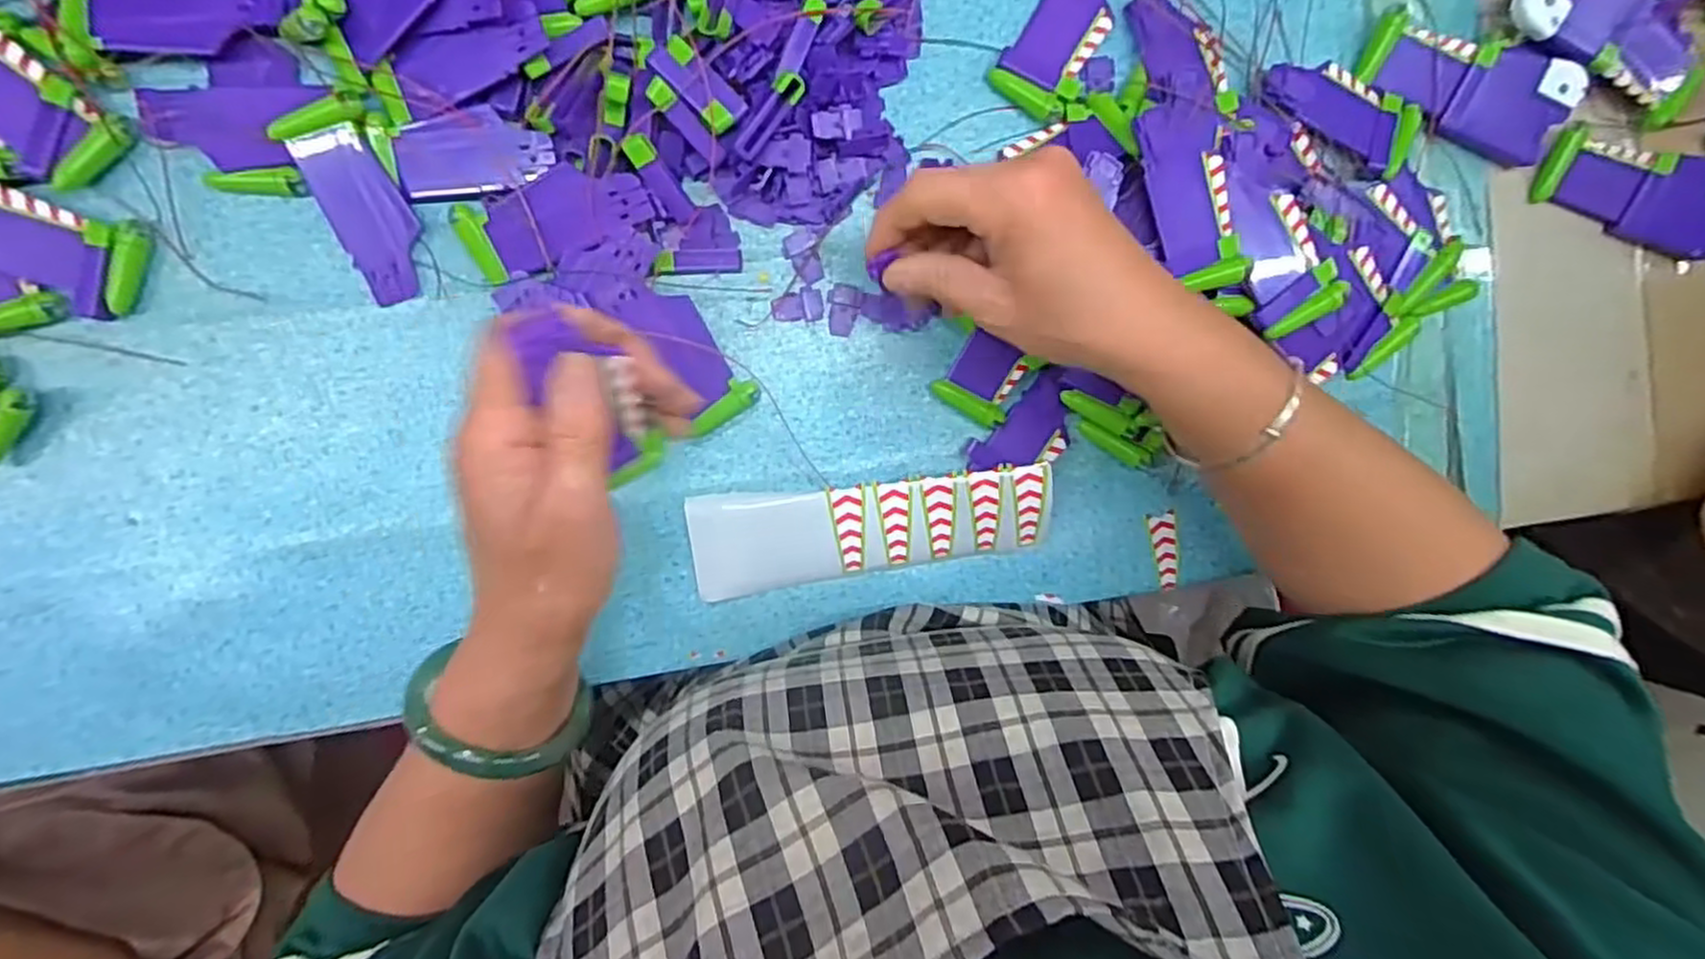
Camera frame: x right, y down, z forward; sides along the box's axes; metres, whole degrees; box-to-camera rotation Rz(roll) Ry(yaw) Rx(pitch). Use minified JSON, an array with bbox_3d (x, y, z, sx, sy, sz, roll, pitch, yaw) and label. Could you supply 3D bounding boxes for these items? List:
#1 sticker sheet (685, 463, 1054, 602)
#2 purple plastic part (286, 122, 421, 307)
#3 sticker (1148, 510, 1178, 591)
[{"bbox_3d":[0.011,0.027,0.409,0.191,0.018,0.052,-7,97,-5],"label":"sticker sheet"},{"bbox_3d":[-0.231,-0.126,0.364,0.037,0.004,0.079,-18,110,-4],"label":"purple plastic part"},{"bbox_3d":[0.181,0.041,0.438,0.015,0.004,0.046,-13,99,-1],"label":"sticker"}]

